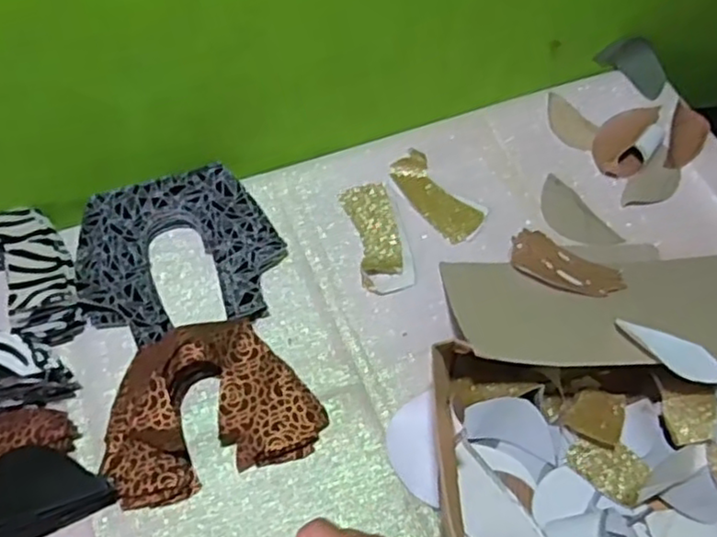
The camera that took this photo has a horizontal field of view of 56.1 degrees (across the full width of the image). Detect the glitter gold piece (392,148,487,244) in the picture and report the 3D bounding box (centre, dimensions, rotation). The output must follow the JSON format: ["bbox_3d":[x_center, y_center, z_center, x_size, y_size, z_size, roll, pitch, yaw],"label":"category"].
[{"bbox_3d":[0.086,-0.083,0.746,0.120,0.018,0.059,40,63,21],"label":"glitter gold piece"}]

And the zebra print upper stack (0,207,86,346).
[{"bbox_3d":[-0.357,0.018,0.648,0.157,0.048,0.142,-20,60,-15],"label":"zebra print upper stack"}]

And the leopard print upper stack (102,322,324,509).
[{"bbox_3d":[-0.133,0.119,0.600,0.179,0.043,0.135,-16,59,-13],"label":"leopard print upper stack"}]

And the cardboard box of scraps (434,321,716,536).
[{"bbox_3d":[0.230,0.152,0.548,0.338,0.111,0.188,7,57,2],"label":"cardboard box of scraps"}]

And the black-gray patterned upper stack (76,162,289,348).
[{"bbox_3d":[-0.180,-0.015,0.688,0.193,0.037,0.180,-14,58,-11],"label":"black-gray patterned upper stack"}]

